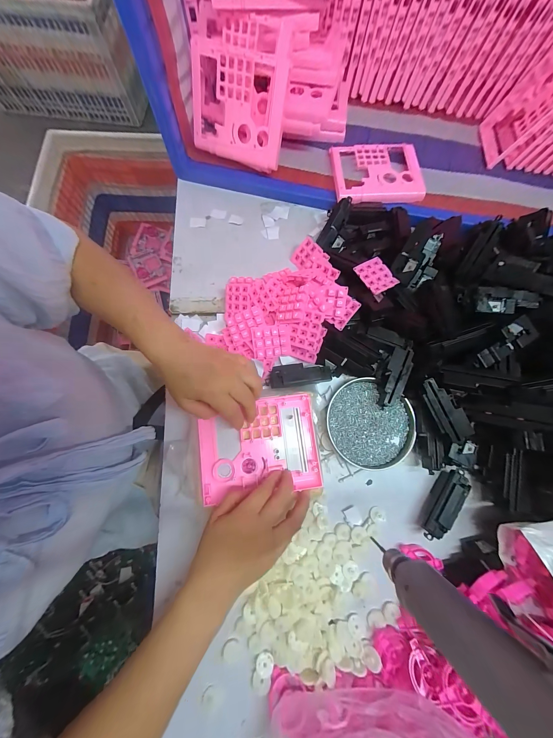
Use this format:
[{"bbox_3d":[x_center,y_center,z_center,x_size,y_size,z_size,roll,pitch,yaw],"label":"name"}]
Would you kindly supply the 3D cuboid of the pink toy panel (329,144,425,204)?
[{"bbox_3d":[0.188,-0.369,0.463,0.158,0.023,0.130,-5,77,0],"label":"pink toy panel"}]

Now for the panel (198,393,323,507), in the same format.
[{"bbox_3d":[-0.026,0.110,0.354,0.167,0.022,0.129,-6,77,-1],"label":"panel"}]

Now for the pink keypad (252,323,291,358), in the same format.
[{"bbox_3d":[-0.008,-0.043,0.383,0.058,0.011,0.049,-6,98,-2],"label":"pink keypad"}]

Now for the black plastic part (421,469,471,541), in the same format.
[{"bbox_3d":[0.244,0.195,0.358,0.025,0.039,0.104,39,80,9],"label":"black plastic part"}]

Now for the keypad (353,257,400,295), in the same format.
[{"bbox_3d":[0.162,-0.152,0.396,0.047,0.005,0.059,-30,76,-7],"label":"keypad"}]

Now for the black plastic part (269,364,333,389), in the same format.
[{"bbox_3d":[0.038,0.007,0.387,0.096,0.023,0.036,-7,77,-1],"label":"black plastic part"}]

